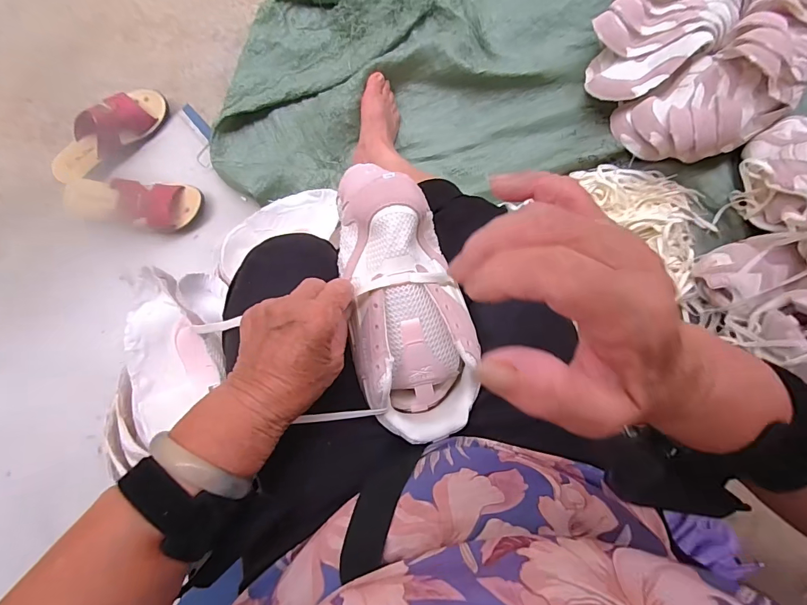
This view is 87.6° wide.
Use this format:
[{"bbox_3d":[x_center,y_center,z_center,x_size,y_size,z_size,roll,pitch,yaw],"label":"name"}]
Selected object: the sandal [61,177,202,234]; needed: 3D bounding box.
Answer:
[{"bbox_3d":[-0.481,-0.172,0.749,0.229,0.052,0.085,3,85,-1],"label":"sandal"}]

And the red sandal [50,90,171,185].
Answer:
[{"bbox_3d":[-0.534,-0.306,0.754,0.230,0.071,0.078,-39,87,-4],"label":"red sandal"}]

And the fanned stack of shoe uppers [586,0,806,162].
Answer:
[{"bbox_3d":[0.534,-0.458,0.735,0.352,0.166,0.405,37,87,0],"label":"fanned stack of shoe uppers"}]

